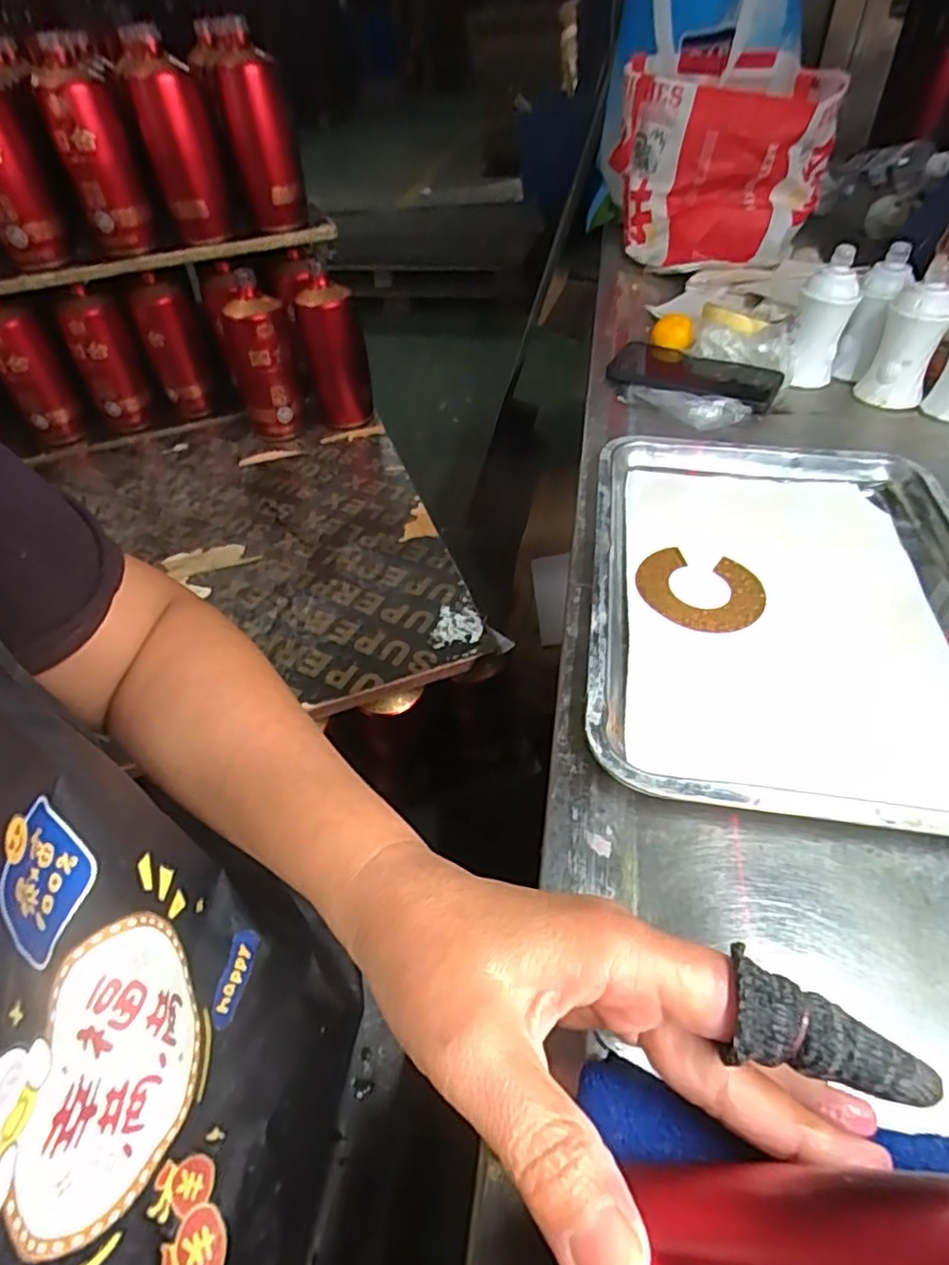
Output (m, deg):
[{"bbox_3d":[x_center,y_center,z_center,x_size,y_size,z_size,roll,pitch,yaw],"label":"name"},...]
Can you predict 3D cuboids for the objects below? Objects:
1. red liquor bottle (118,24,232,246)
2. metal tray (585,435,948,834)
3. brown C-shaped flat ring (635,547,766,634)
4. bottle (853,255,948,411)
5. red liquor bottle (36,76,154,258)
[{"bbox_3d":[-0.361,-0.603,0.806,0.081,0.194,0.079,-17,45,-7],"label":"red liquor bottle"},{"bbox_3d":[0.208,-0.030,0.426,0.256,0.026,0.335,1,45,11],"label":"metal tray"},{"bbox_3d":[0.151,-0.028,0.441,0.082,0.005,0.077,15,44,12],"label":"brown C-shaped flat ring"},{"bbox_3d":[0.402,-0.270,0.613,0.057,0.106,0.050,2,46,12],"label":"bottle"},{"bbox_3d":[-0.455,-0.557,0.791,0.061,0.162,0.066,30,57,33],"label":"red liquor bottle"}]

